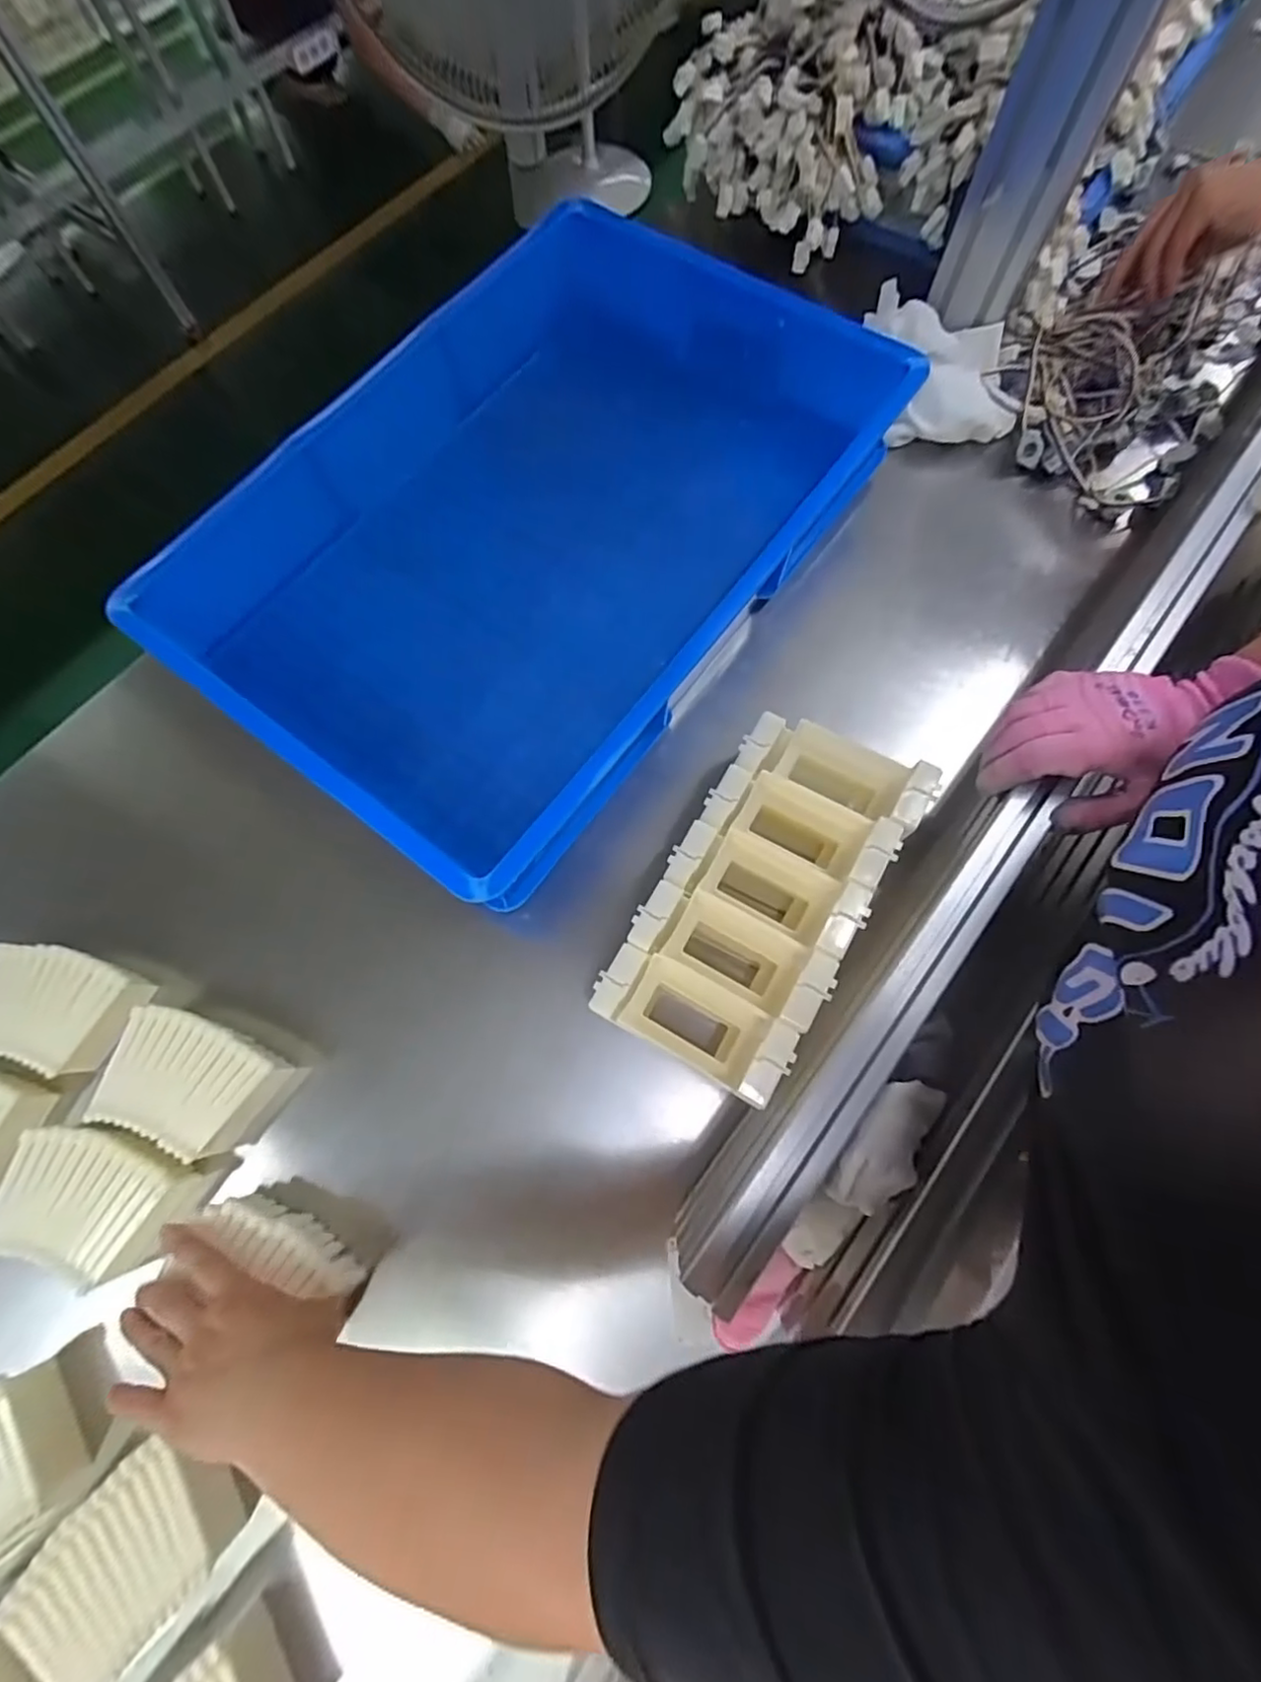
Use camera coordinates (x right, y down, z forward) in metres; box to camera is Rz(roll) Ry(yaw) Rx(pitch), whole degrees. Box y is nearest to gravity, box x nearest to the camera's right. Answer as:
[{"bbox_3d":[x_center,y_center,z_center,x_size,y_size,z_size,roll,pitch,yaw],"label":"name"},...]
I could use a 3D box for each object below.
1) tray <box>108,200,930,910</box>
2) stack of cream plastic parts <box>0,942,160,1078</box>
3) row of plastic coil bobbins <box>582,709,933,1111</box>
[{"bbox_3d":[-0.086,-0.279,0.551,0.431,0.112,0.611,31,75,10],"label":"tray"},{"bbox_3d":[-0.430,0.125,0.456,0.121,0.030,0.085,11,73,5],"label":"stack of cream plastic parts"},{"bbox_3d":[0.090,0.029,0.410,0.125,0.052,0.251,31,75,10],"label":"row of plastic coil bobbins"}]

